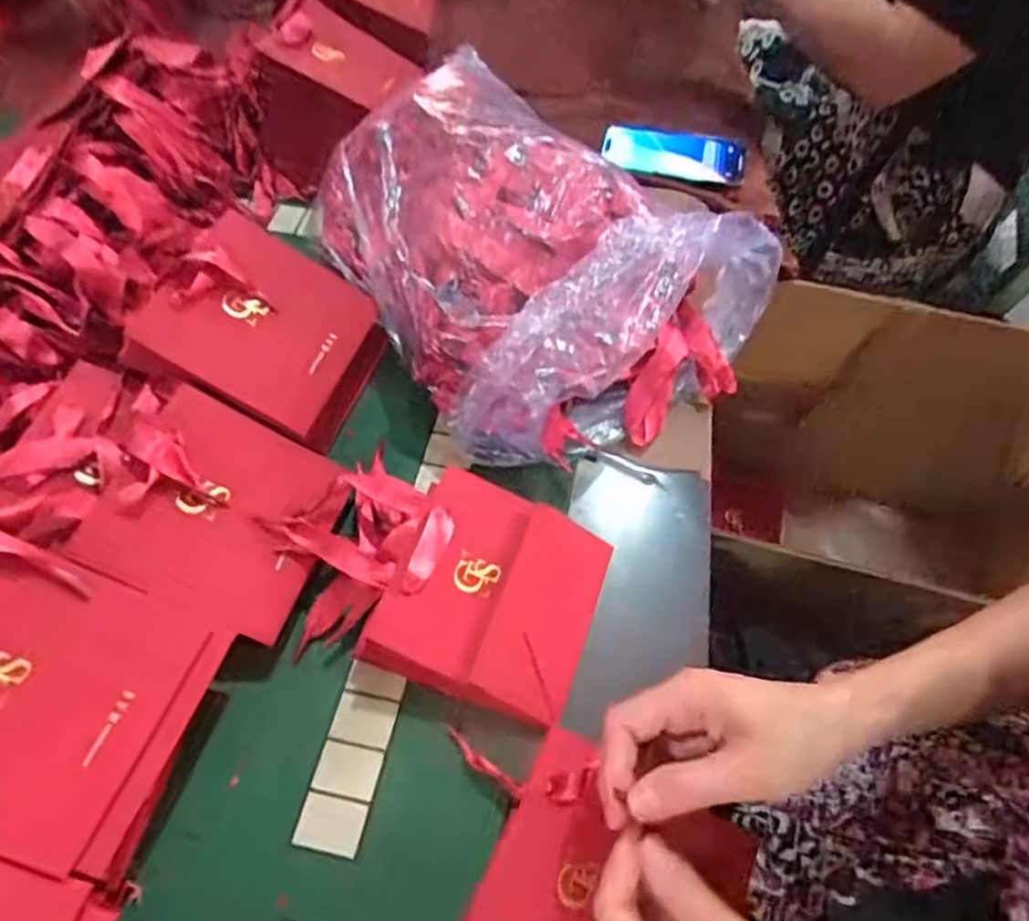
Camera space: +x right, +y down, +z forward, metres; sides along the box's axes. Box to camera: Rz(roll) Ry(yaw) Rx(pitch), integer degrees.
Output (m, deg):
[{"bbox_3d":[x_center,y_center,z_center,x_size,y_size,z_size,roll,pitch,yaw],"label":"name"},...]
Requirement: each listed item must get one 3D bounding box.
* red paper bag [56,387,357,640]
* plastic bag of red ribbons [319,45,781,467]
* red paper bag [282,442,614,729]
[{"bbox_3d":[-0.199,0.031,0.466,0.139,0.016,0.140,29,57,-16],"label":"red paper bag"},{"bbox_3d":[0.015,-0.202,0.595,0.298,0.127,0.387,-28,61,-18],"label":"plastic bag of red ribbons"},{"bbox_3d":[-0.049,0.081,0.480,0.212,0.056,0.144,16,58,9],"label":"red paper bag"}]

